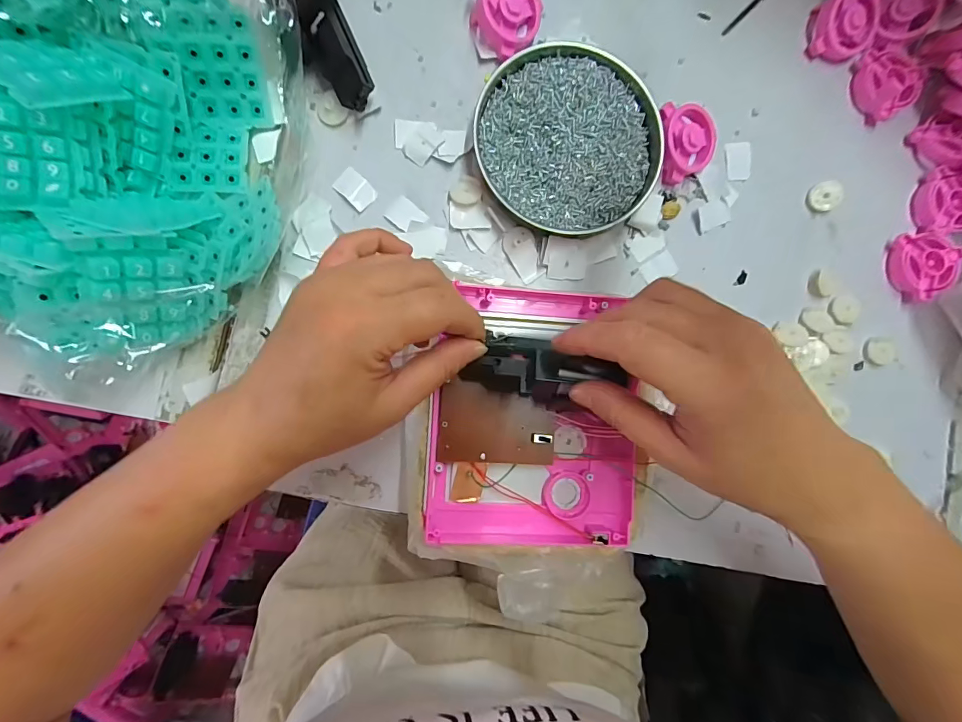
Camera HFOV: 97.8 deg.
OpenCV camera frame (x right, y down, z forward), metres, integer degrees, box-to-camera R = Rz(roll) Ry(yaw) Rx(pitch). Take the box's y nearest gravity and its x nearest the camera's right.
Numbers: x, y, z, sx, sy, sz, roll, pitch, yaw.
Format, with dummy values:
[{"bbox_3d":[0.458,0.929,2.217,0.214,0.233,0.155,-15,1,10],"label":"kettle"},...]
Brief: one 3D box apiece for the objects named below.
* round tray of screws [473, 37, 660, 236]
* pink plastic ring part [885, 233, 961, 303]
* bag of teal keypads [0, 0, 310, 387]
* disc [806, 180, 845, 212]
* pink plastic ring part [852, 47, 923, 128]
[{"bbox_3d":[0.064,-0.160,0.310,0.133,0.024,0.134,0,88,-5],"label":"round tray of screws"},{"bbox_3d":[0.362,-0.083,0.342,0.055,0.016,0.049,-35,92,-5],"label":"pink plastic ring part"},{"bbox_3d":[-0.214,-0.136,0.240,0.190,0.093,0.263,19,87,-5],"label":"bag of teal keypads"},{"bbox_3d":[0.280,-0.134,0.339,0.026,0.011,0.022,-26,91,-6],"label":"disc"},{"bbox_3d":[0.335,-0.231,0.344,0.049,0.020,0.053,0,88,-5],"label":"pink plastic ring part"}]

